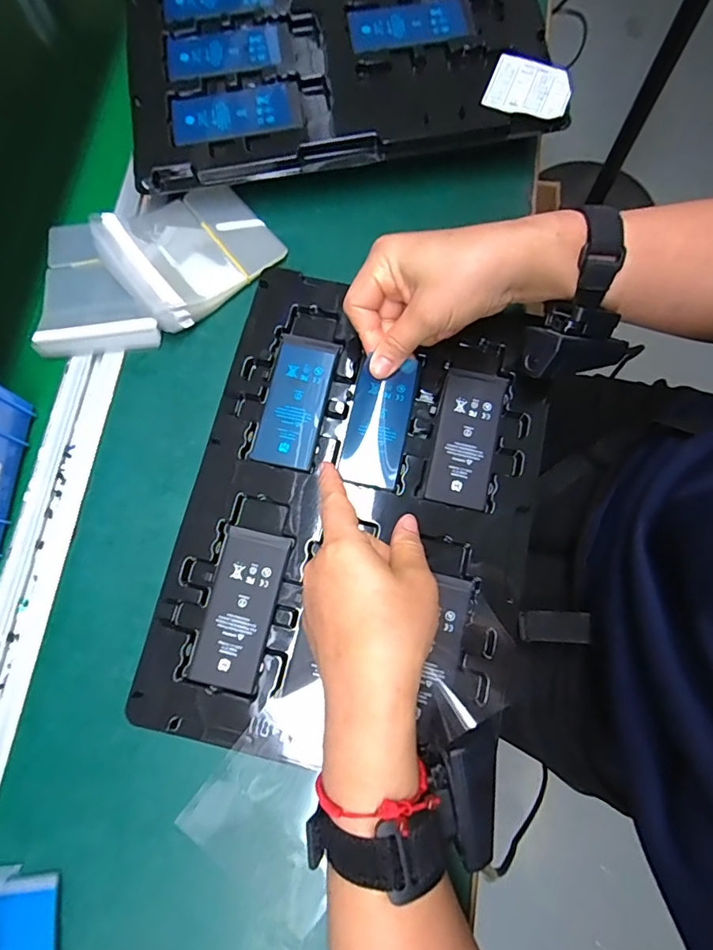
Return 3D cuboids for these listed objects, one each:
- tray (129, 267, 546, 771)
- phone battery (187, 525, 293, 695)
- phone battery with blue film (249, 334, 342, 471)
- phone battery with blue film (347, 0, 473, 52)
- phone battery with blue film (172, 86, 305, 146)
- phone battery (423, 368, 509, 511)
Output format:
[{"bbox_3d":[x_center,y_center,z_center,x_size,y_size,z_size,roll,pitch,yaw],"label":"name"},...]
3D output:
[{"bbox_3d":[0.002,0.021,0.340,0.222,0.028,0.321,13,80,3],"label":"tray"},{"bbox_3d":[-0.076,0.086,0.323,0.042,0.009,0.098,12,78,6],"label":"phone battery"},{"bbox_3d":[-0.044,-0.054,0.357,0.044,0.007,0.097,12,78,6],"label":"phone battery with blue film"},{"bbox_3d":[0.043,-0.366,0.398,0.095,0.005,0.044,-6,76,1],"label":"phone battery with blue film"},{"bbox_3d":[-0.093,-0.281,0.383,0.099,0.004,0.041,-9,76,1],"label":"phone battery with blue film"},{"bbox_3d":[0.078,-0.027,0.349,0.042,0.007,0.098,12,78,6],"label":"phone battery"}]

